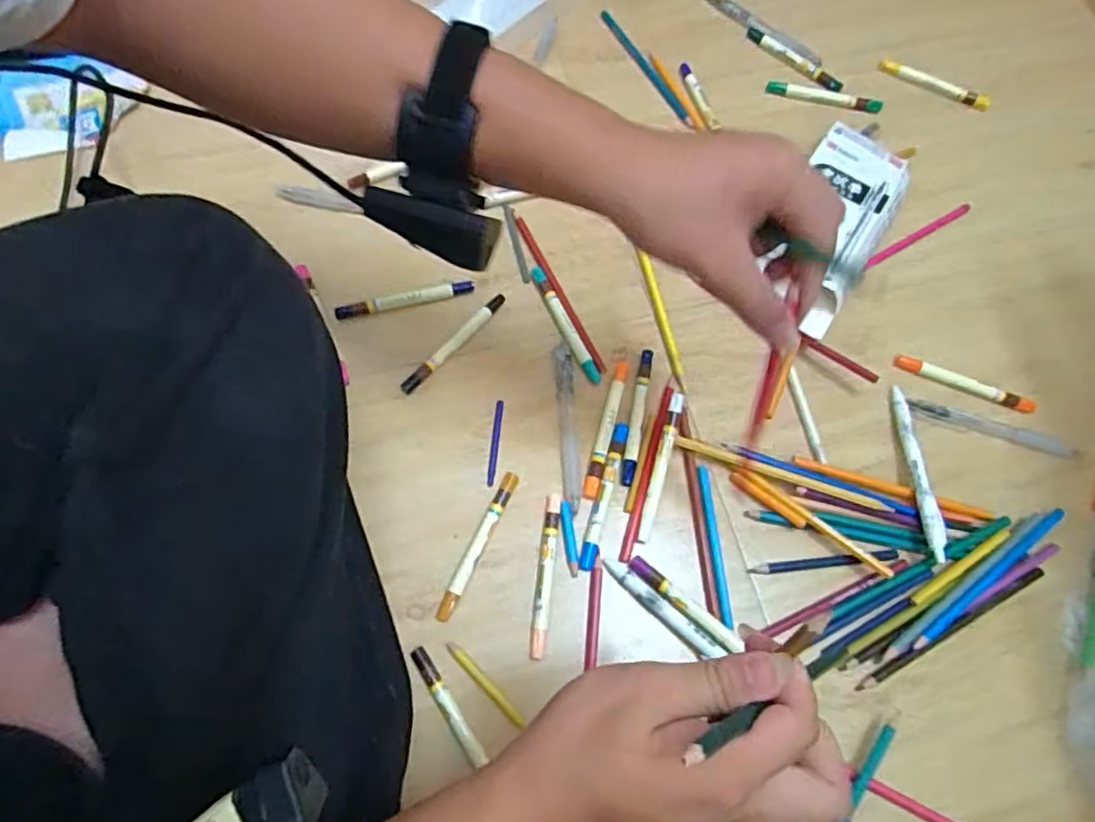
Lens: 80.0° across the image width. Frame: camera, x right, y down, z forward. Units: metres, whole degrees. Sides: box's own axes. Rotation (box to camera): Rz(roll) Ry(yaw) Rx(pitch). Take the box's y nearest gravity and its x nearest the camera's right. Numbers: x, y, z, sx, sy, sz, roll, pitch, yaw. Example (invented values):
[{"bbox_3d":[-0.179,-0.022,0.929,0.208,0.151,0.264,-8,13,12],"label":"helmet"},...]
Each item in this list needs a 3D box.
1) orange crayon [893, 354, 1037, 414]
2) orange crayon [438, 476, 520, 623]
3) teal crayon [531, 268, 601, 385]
[{"bbox_3d":[0.326,-0.022,0.512,0.104,0.011,0.013,23,69,6],"label":"orange crayon"},{"bbox_3d":[-0.048,0.091,0.449,0.011,0.010,0.109,24,69,7],"label":"orange crayon"},{"bbox_3d":[0.015,-0.069,0.514,0.012,0.007,0.108,-24,71,-11],"label":"teal crayon"}]

